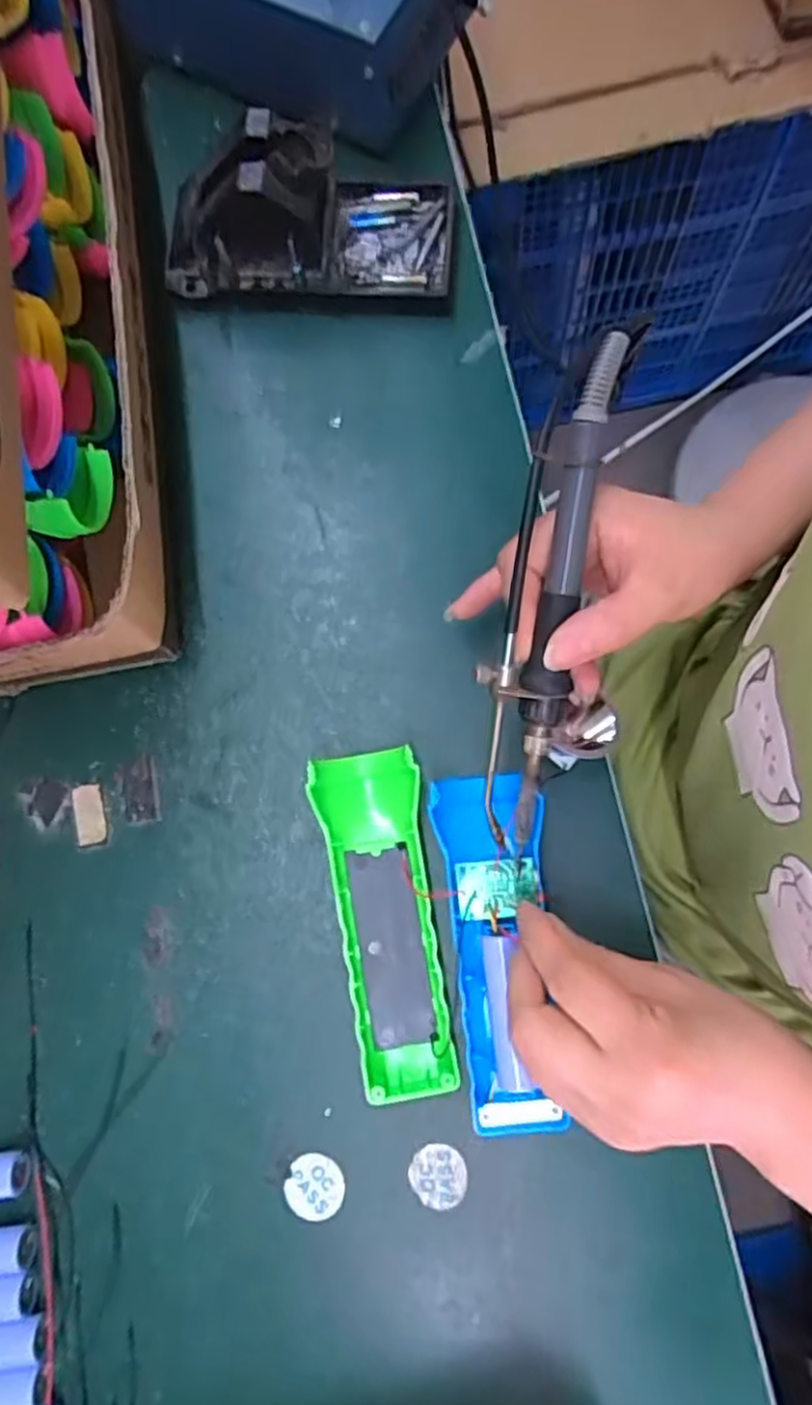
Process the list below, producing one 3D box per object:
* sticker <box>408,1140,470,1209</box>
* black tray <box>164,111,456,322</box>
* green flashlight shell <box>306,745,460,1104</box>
[{"bbox_3d":[0.015,0.216,0.342,0.025,0.004,0.026,0,81,2],"label":"sticker"},{"bbox_3d":[-0.052,-0.261,0.398,0.154,0.071,0.074,4,80,3],"label":"black tray"},{"bbox_3d":[-0.011,0.100,0.353,0.048,0.028,0.156,-8,80,1],"label":"green flashlight shell"}]

